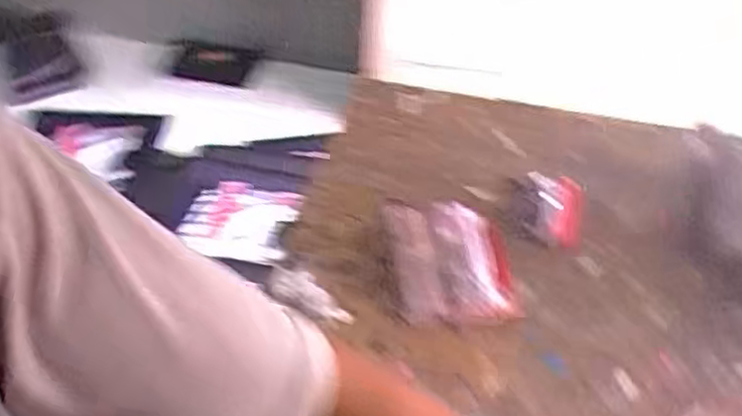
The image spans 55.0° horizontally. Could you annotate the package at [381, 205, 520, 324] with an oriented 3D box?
[{"bbox_3d":[0.076,0.052,0.688,0.109,0.024,0.145,-3,44,-8],"label":"package"}]

